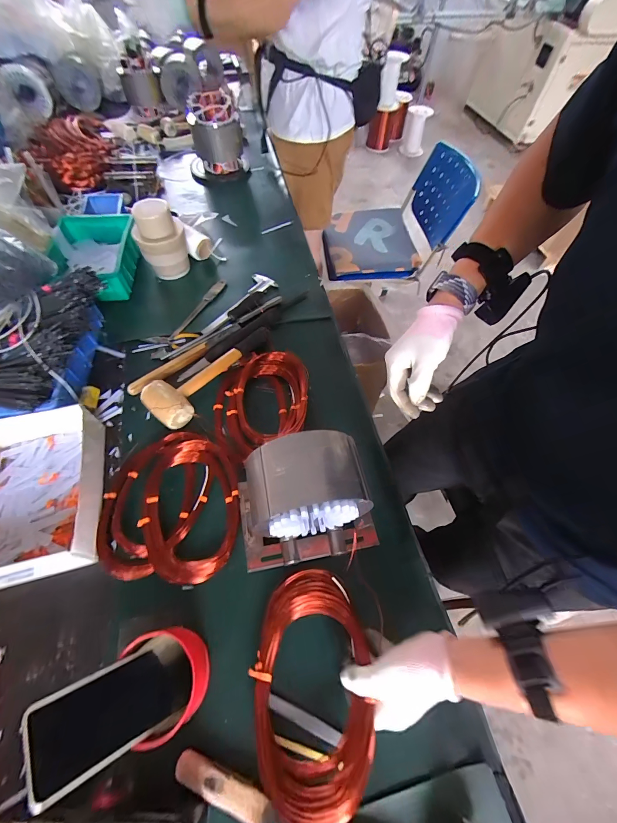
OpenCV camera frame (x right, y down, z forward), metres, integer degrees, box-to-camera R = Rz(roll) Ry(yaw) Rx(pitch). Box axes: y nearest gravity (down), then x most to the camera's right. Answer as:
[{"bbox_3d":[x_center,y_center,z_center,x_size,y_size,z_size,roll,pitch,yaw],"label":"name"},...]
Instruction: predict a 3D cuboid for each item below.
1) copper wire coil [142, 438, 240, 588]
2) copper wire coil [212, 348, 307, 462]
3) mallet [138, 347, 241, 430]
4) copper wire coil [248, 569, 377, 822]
[{"bbox_3d":[-0.188,0.149,0.523,0.145,0.025,0.218,-14,60,-12],"label":"copper wire coil"},{"bbox_3d":[-0.090,-0.020,0.624,0.174,0.031,0.227,4,58,-1],"label":"copper wire coil"},{"bbox_3d":[-0.202,-0.052,0.624,0.207,0.060,0.097,-34,66,-22],"label":"mallet"},{"bbox_3d":[0.003,0.334,0.414,0.147,0.052,0.229,-11,60,-10],"label":"copper wire coil"}]

